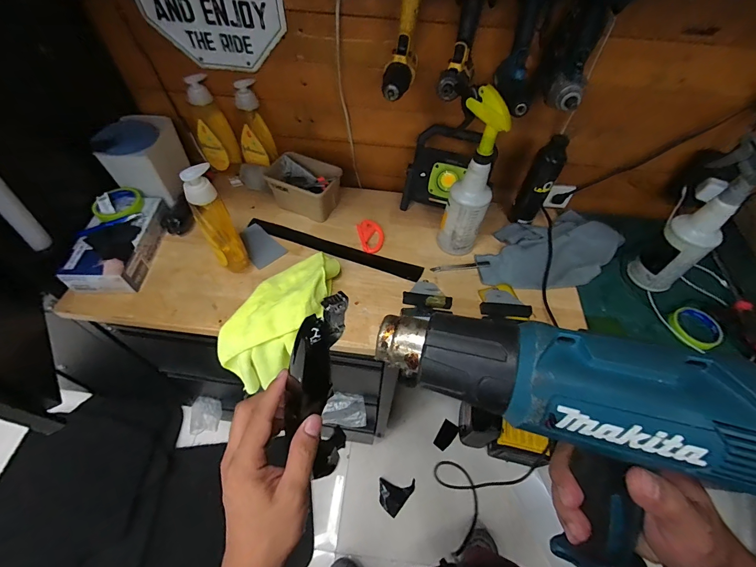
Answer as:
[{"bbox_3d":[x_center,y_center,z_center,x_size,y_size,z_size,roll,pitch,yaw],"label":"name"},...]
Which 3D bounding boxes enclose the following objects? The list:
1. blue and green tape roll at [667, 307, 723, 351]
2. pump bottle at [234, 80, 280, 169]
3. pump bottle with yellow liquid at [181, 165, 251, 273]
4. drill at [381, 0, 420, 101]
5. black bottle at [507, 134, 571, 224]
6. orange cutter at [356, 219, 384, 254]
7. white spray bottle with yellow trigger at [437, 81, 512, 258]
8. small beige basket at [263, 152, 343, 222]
[{"bbox_3d":[0.636,0.087,0.687,0.084,0.028,0.088,1,55,-2],"label":"blue and green tape roll"},{"bbox_3d":[-0.298,-0.377,0.814,0.082,0.175,0.070,-16,57,-13],"label":"pump bottle"},{"bbox_3d":[-0.309,-0.109,0.662,0.059,0.227,0.070,-22,58,-17],"label":"pump bottle with yellow liquid"},{"bbox_3d":[0.047,-0.411,0.550,0.066,0.173,0.156,4,55,1],"label":"drill"},{"bbox_3d":[0.365,-0.230,0.773,0.061,0.208,0.063,27,58,16],"label":"black bottle"},{"bbox_3d":[-0.015,-0.116,0.806,0.056,0.012,0.094,-12,56,-10],"label":"orange cutter"},{"bbox_3d":[0.185,-0.187,0.669,0.087,0.330,0.071,20,56,12],"label":"white spray bottle with yellow trigger"},{"bbox_3d":[-0.179,-0.232,0.832,0.161,0.103,0.103,21,57,12],"label":"small beige basket"}]

